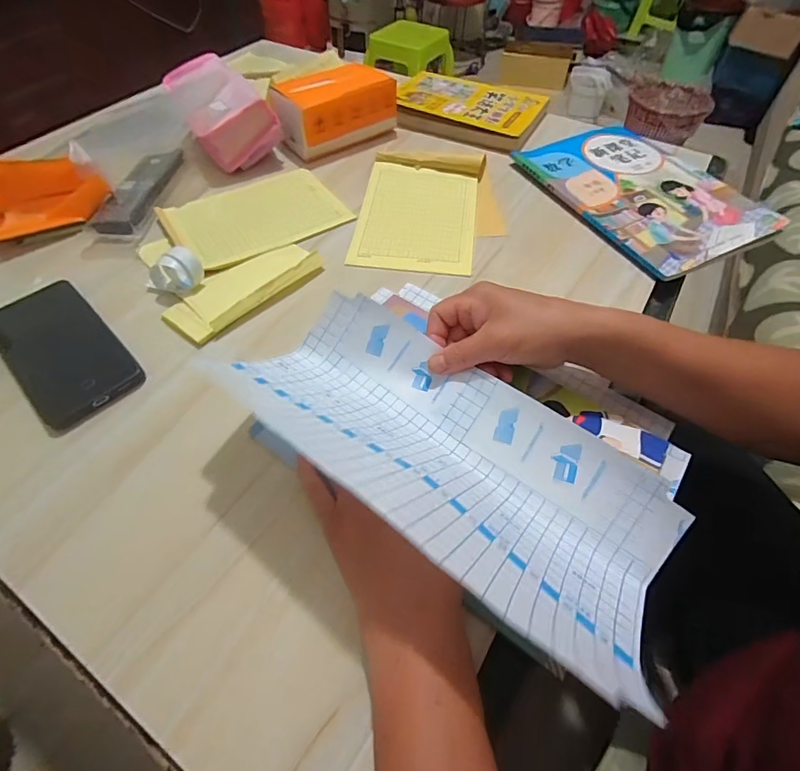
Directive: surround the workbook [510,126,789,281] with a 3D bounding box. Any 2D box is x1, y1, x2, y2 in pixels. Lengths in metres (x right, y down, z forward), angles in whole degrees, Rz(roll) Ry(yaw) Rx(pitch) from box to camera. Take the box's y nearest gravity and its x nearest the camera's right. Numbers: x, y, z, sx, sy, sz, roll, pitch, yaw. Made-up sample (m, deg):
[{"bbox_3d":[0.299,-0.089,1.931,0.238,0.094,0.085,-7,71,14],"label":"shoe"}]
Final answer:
[{"bbox_3d":[0.283,-0.234,0.511,0.196,0.010,0.259,-22,57,-15],"label":"workbook"}]

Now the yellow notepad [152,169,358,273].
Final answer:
[{"bbox_3d":[-0.164,-0.197,0.494,0.183,0.010,0.136,-30,59,-19],"label":"yellow notepad"}]

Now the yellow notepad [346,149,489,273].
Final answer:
[{"bbox_3d":[0.023,-0.201,0.489,0.128,0.027,0.193,7,55,5],"label":"yellow notepad"}]

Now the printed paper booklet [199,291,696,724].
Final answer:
[{"bbox_3d":[0.021,0.027,0.267,0.289,0.099,0.158,37,63,23],"label":"printed paper booklet"}]

